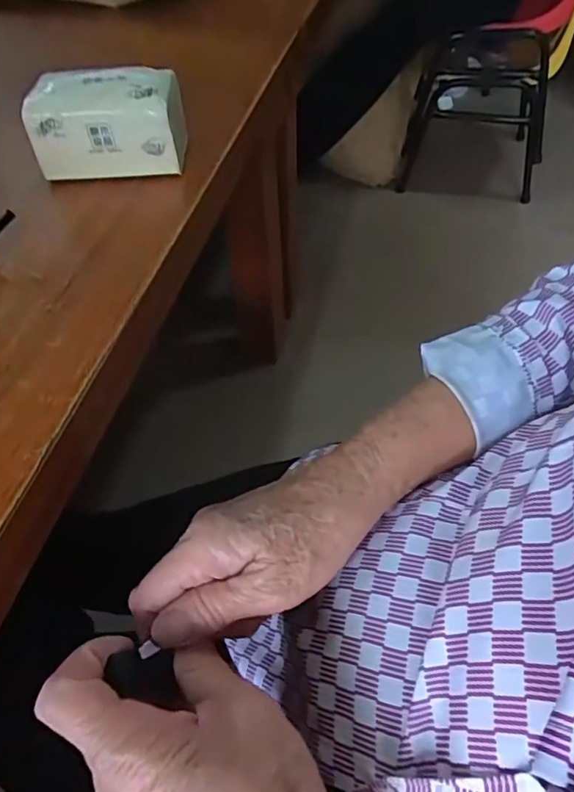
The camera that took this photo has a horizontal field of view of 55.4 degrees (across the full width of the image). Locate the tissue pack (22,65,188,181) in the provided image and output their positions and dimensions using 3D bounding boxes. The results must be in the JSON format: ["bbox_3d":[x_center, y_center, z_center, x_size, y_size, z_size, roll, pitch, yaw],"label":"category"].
[{"bbox_3d":[-0.171,-0.261,0.537,0.140,0.091,0.070,-1,53,1],"label":"tissue pack"}]

